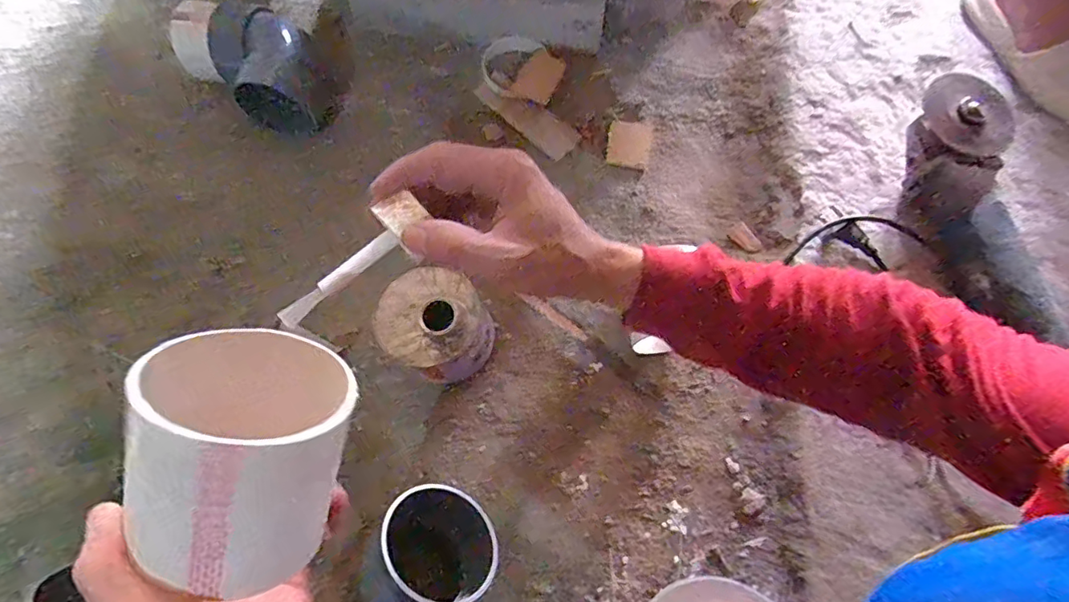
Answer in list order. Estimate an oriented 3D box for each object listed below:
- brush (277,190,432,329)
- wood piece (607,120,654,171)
[{"bbox_3d":[-0.103,-0.022,0.309,0.100,0.022,0.027,-41,74,5],"label":"brush"},{"bbox_3d":[0.118,-0.196,0.664,0.052,0.008,0.072,10,72,5],"label":"wood piece"}]

